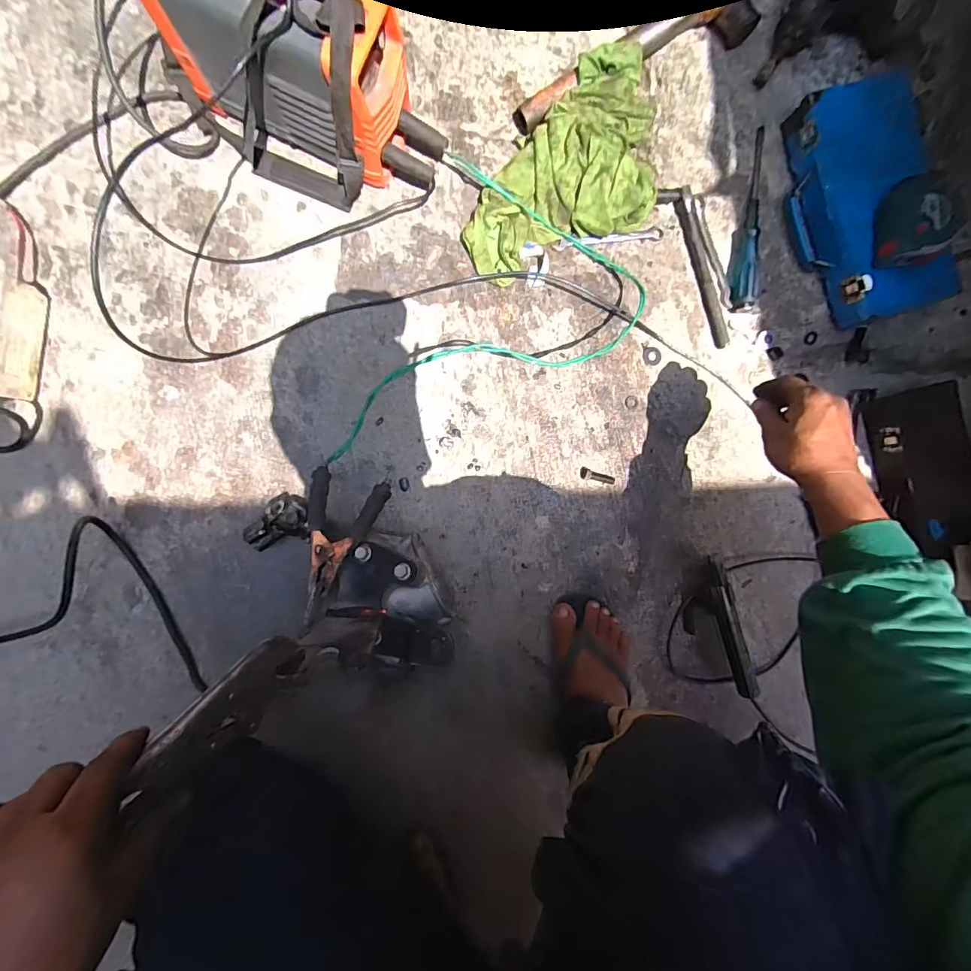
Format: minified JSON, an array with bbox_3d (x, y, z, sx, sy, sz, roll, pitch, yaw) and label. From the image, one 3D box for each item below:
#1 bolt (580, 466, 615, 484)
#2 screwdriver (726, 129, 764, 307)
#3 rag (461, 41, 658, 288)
[{"bbox_3d":[0.158,-0.012,0.602,0.051,0.009,0.016,14,87,-4],"label":"bolt"},{"bbox_3d":[0.385,-0.379,0.618,0.031,0.025,0.242,9,88,-4],"label":"screwdriver"},{"bbox_3d":[0.130,-0.410,0.581,0.188,0.060,0.351,38,86,-2],"label":"rag"}]

